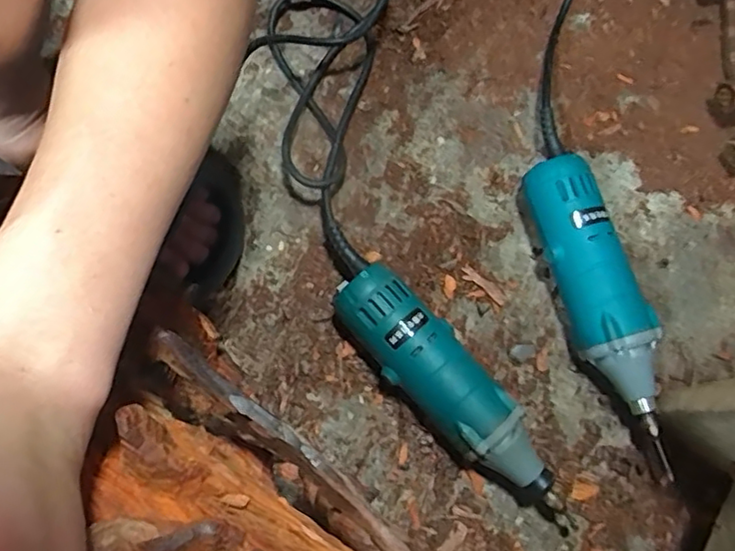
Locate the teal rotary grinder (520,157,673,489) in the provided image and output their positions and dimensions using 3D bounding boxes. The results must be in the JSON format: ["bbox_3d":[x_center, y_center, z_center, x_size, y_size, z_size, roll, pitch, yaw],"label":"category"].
[{"bbox_3d":[0.173,0.027,0.437,0.050,0.054,0.234,-16,76,-5],"label":"teal rotary grinder"}]

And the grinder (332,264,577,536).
[{"bbox_3d":[0.060,0.084,0.423,0.214,0.052,0.059,44,79,10],"label":"grinder"}]

